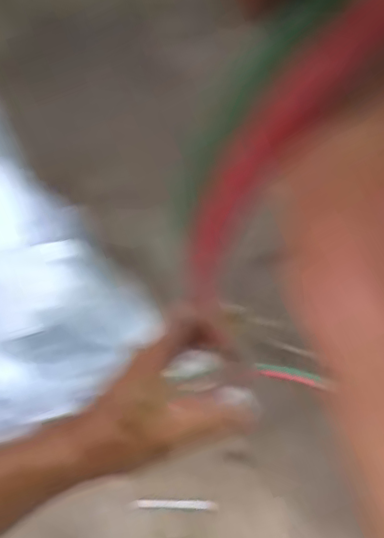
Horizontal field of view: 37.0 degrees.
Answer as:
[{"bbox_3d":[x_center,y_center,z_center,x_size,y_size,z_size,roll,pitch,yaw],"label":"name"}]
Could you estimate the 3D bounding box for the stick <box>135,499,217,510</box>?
[{"bbox_3d":[-0.036,0.522,1.277,0.177,0.007,0.019,1,66,2],"label":"stick"}]

